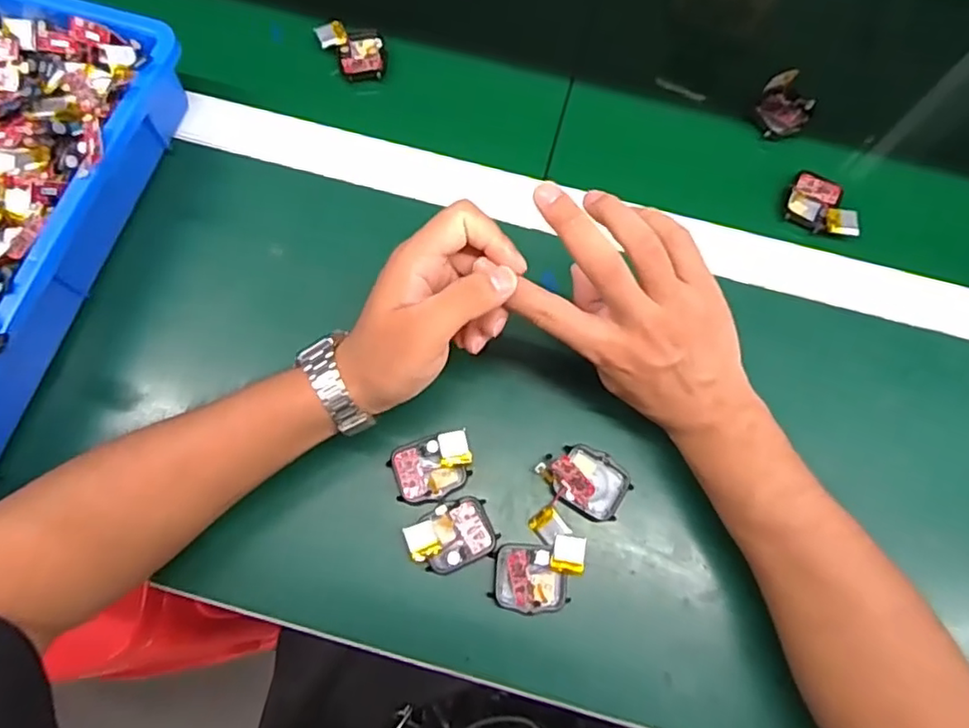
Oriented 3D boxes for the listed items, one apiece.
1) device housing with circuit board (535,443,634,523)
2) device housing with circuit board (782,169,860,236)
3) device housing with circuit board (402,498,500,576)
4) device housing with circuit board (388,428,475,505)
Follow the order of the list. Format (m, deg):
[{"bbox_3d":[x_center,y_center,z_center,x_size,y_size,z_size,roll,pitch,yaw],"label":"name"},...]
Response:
[{"bbox_3d":[0.064,0.075,0.393,0.055,0.023,0.038,33,75,8],"label":"device housing with circuit board"},{"bbox_3d":[0.255,-0.119,0.458,0.053,0.016,0.042,29,75,7],"label":"device housing with circuit board"},{"bbox_3d":[-0.020,0.105,0.372,0.053,0.011,0.038,-18,85,-14],"label":"device housing with circuit board"},{"bbox_3d":[-0.033,0.065,0.384,0.050,0.018,0.037,-15,74,-6],"label":"device housing with circuit board"}]

